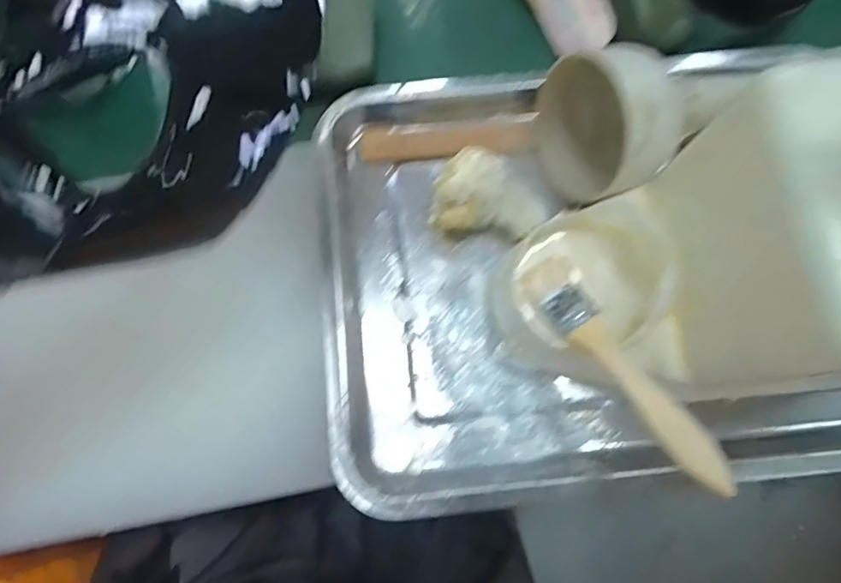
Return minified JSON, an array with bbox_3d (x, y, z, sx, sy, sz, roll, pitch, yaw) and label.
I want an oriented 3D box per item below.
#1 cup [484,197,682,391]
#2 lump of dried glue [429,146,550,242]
[{"bbox_3d":[0.095,0.005,0.313,0.092,0.075,0.095,0,76,1],"label":"cup"},{"bbox_3d":[0.049,-0.067,0.353,0.077,0.037,0.058,14,76,4],"label":"lump of dried glue"}]

